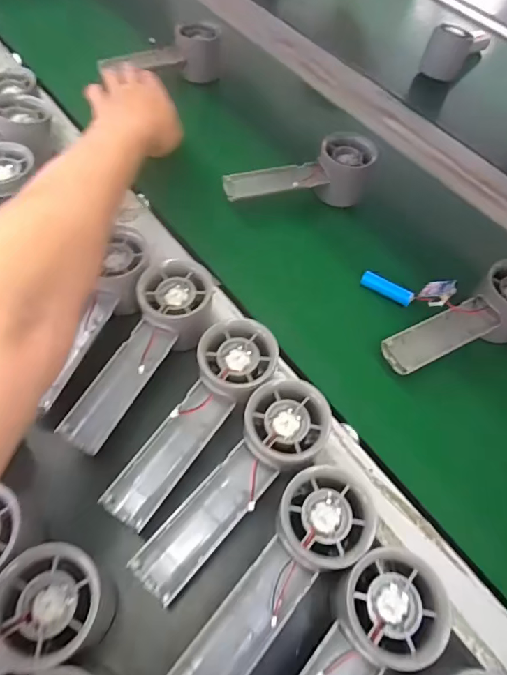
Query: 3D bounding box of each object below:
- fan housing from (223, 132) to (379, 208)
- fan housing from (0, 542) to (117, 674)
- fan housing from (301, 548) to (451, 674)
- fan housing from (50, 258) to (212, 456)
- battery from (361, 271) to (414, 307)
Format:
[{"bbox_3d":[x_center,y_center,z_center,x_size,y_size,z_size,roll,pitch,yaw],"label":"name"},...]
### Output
[{"bbox_3d":[0.049,-0.175,0.479,0.158,0.057,0.048,-8,59,-9],"label":"fan housing"},{"bbox_3d":[-0.149,0.168,0.239,0.142,0.046,0.056,-25,64,-19],"label":"fan housing"},{"bbox_3d":[0.045,0.190,0.246,0.056,0.028,0.157,38,75,17],"label":"fan housing"},{"bbox_3d":[-0.086,0.012,0.347,0.056,0.039,0.157,27,73,12],"label":"fan housing"},{"bbox_3d":[0.130,-0.048,0.437,0.052,0.013,0.011,33,62,15],"label":"battery"}]

